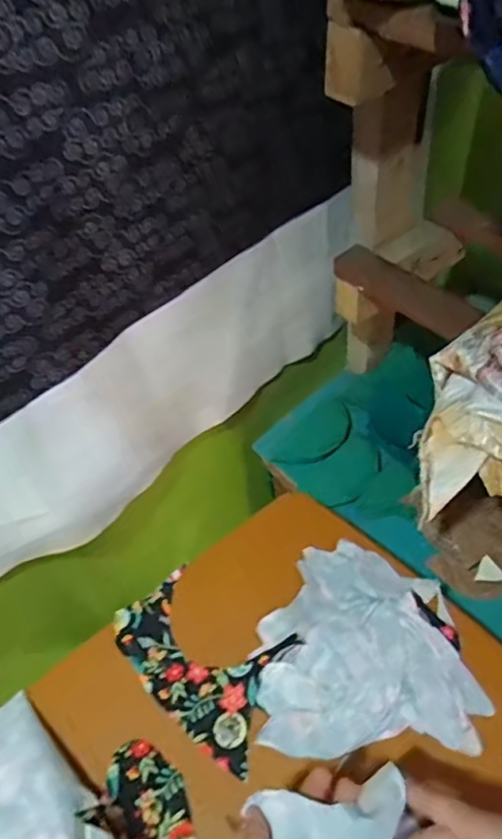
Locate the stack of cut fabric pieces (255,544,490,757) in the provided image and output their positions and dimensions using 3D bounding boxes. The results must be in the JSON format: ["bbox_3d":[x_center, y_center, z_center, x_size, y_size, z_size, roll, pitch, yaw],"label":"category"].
[{"bbox_3d":[0.100,0.196,0.555,0.183,0.022,0.185,-5,51,2],"label":"stack of cut fabric pieces"}]

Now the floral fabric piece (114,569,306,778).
[{"bbox_3d":[-0.049,0.216,0.559,0.172,0.019,0.115,27,59,24],"label":"floral fabric piece"}]

